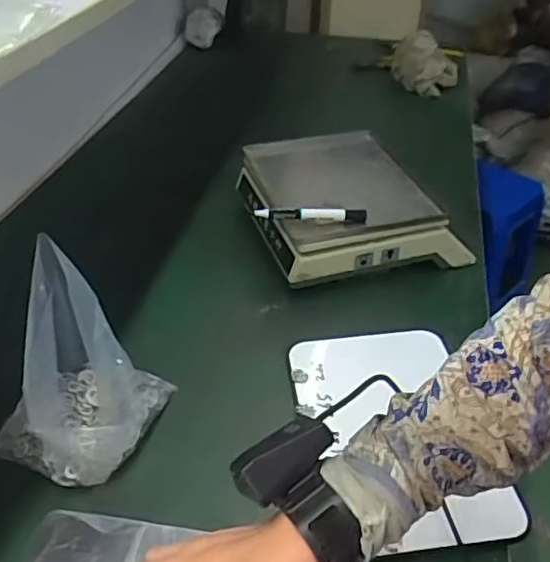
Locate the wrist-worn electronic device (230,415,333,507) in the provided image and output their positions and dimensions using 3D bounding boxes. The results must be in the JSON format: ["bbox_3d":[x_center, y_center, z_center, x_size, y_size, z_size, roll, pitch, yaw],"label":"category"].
[{"bbox_3d":[0.006,0.122,0.410,0.071,0.023,0.035,-27,47,-30],"label":"wrist-worn electronic device"}]

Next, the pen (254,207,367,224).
[{"bbox_3d":[0.052,-0.095,0.850,0.157,0.019,0.021,-1,39,-3],"label":"pen"}]

